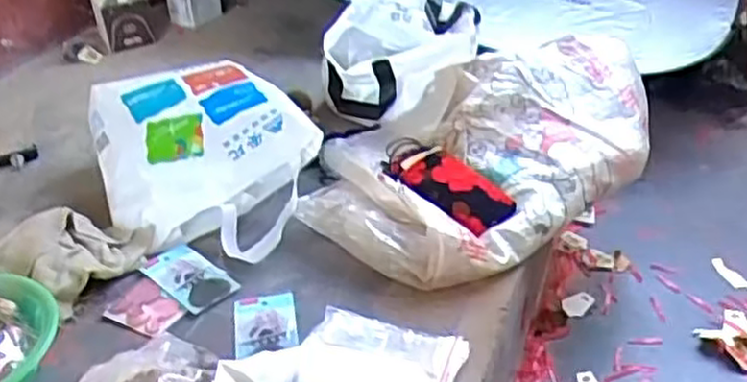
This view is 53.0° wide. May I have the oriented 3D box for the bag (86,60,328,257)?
[{"bbox_3d":[-0.268,-0.053,1.176,0.287,0.139,0.429,-20,35,-24],"label":"bag"}]

